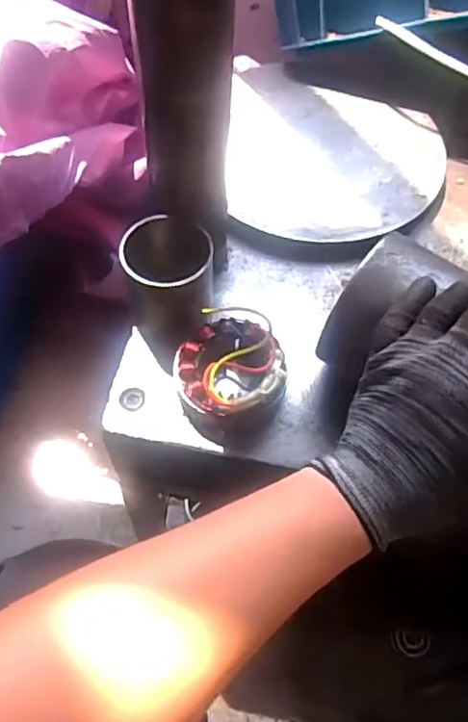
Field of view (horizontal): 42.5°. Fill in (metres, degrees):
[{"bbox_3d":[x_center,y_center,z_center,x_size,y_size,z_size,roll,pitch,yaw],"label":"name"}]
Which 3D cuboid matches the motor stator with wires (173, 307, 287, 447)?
[{"bbox_3d":[-0.003,0.007,0.474,0.084,0.060,0.097,-16,61,-12],"label":"motor stator with wires"}]

